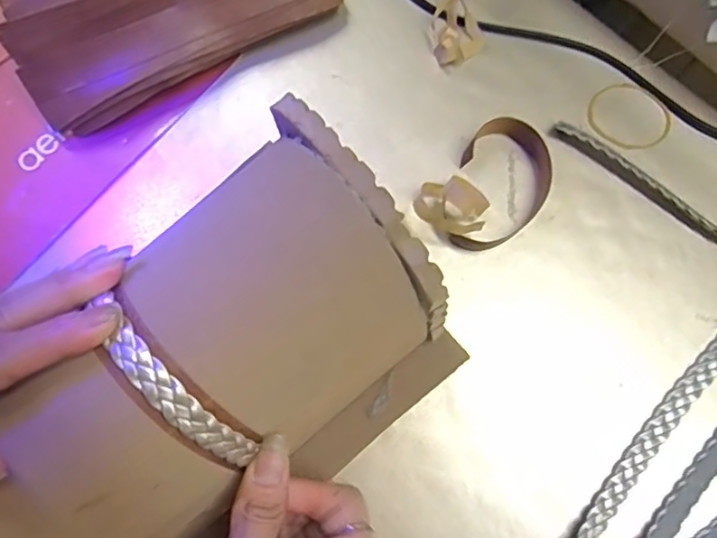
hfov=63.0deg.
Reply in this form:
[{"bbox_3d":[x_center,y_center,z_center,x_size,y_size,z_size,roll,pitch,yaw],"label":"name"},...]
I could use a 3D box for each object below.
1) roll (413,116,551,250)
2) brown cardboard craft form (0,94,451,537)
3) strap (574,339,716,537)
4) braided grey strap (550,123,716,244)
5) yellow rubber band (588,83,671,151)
[{"bbox_3d":[0.074,-0.045,0.328,0.055,0.027,0.084,43,81,8],"label":"roll"},{"bbox_3d":[-0.061,0.045,0.252,0.195,0.105,0.099,-42,81,-9],"label":"brown cardboard craft form"},{"bbox_3d":[0.146,0.102,0.306,0.012,0.009,0.188,42,80,8],"label":"strap"},{"bbox_3d":[0.194,-0.033,0.336,0.184,0.010,0.019,30,79,6],"label":"braided grey strap"},{"bbox_3d":[0.163,-0.092,0.352,0.047,0.004,0.043,0,78,-1],"label":"yellow rubber band"}]

